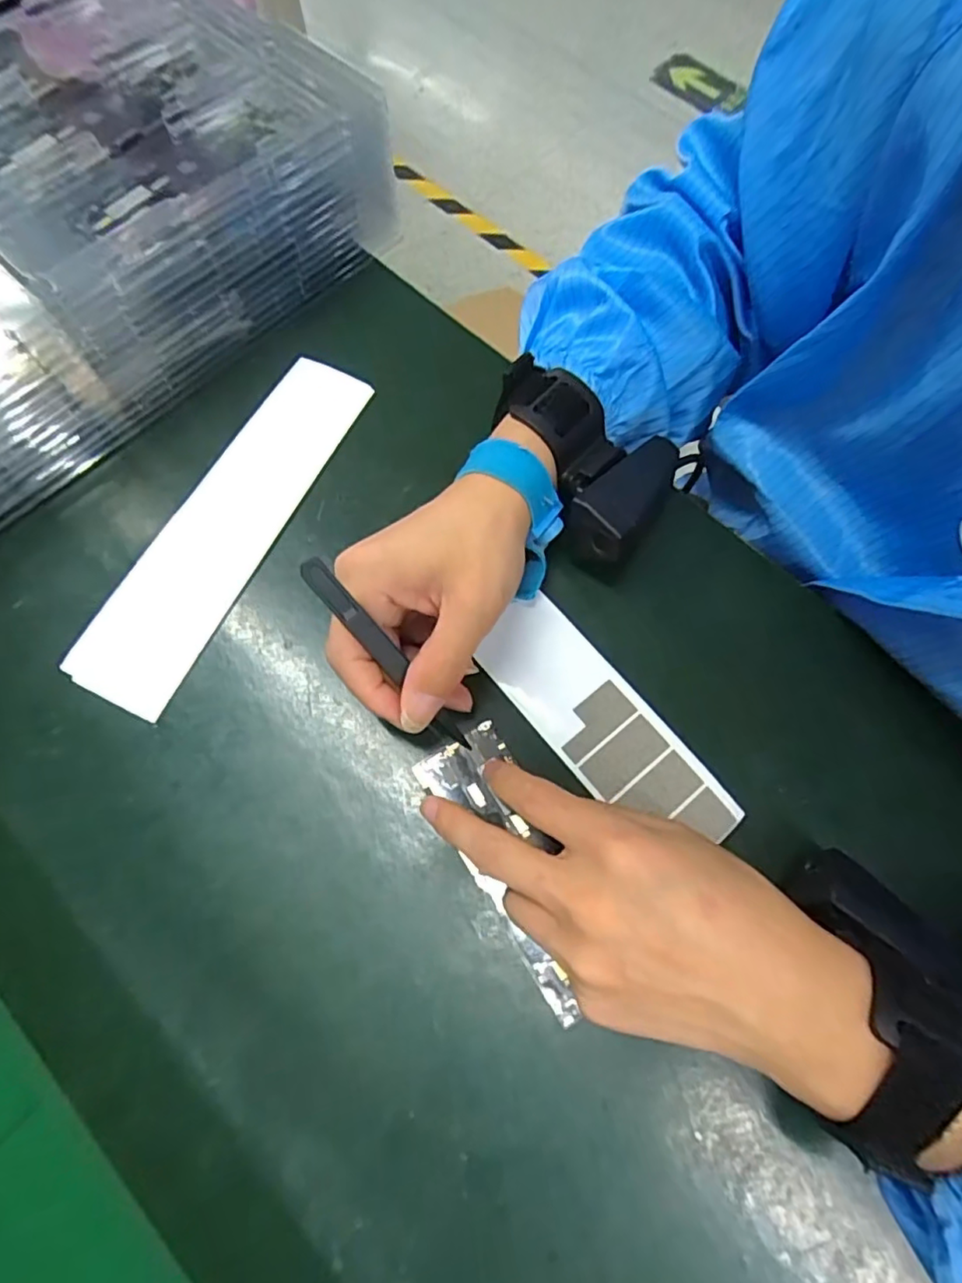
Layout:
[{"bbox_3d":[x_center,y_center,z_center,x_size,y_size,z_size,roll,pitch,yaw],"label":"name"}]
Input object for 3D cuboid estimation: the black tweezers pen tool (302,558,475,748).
[{"bbox_3d":[-0.036,0.010,0.253,0.010,0.113,0.008,-45,34,-13],"label":"black tweezers pen tool"}]

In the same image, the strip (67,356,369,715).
[{"bbox_3d":[-0.132,-0.065,0.320,0.057,0.006,0.214,29,75,6],"label":"strip"}]

